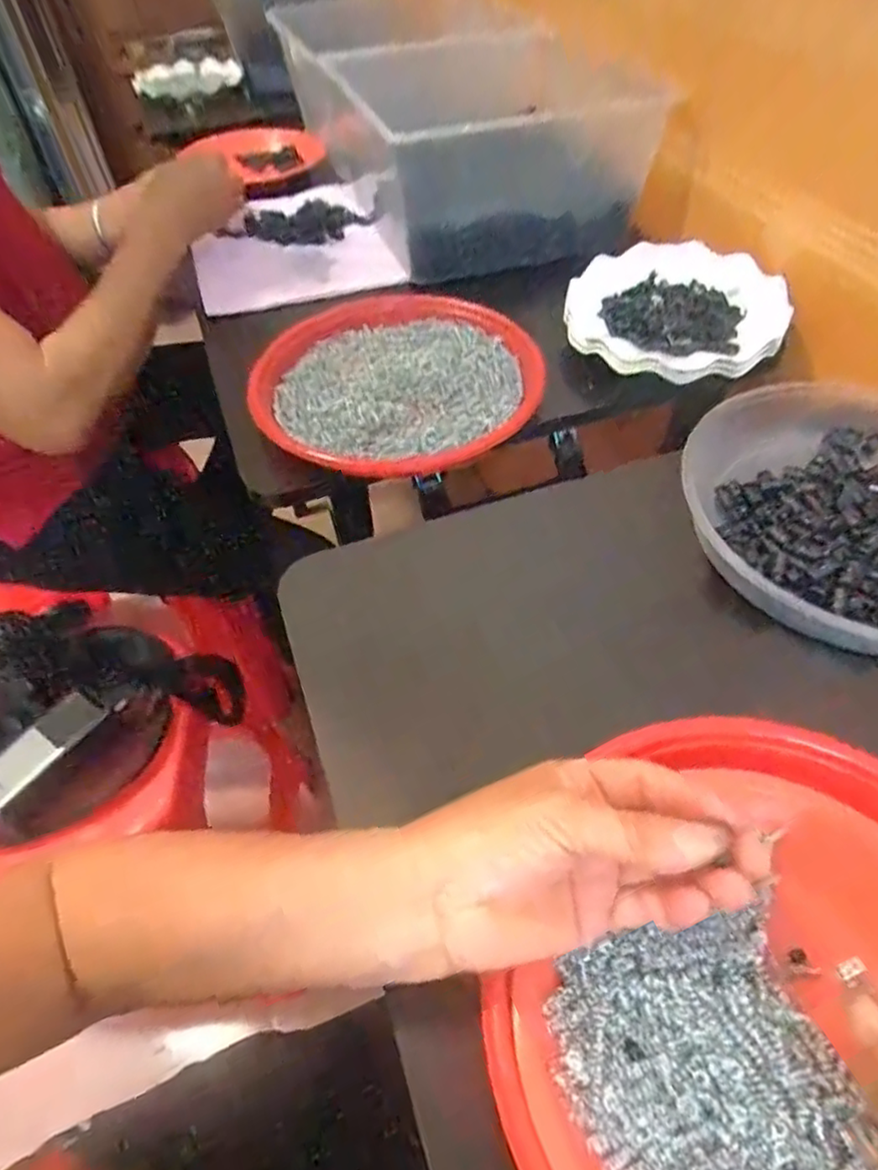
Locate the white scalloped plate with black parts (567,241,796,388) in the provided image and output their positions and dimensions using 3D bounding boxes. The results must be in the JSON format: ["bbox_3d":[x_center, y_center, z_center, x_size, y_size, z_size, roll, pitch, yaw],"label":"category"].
[{"bbox_3d":[0.212,-0.250,0.597,0.180,0.024,0.203,19,54,18],"label":"white scalloped plate with black parts"}]

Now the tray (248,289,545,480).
[{"bbox_3d":[-0.032,-0.183,0.567,0.227,0.024,0.238,3,49,3],"label":"tray"}]

